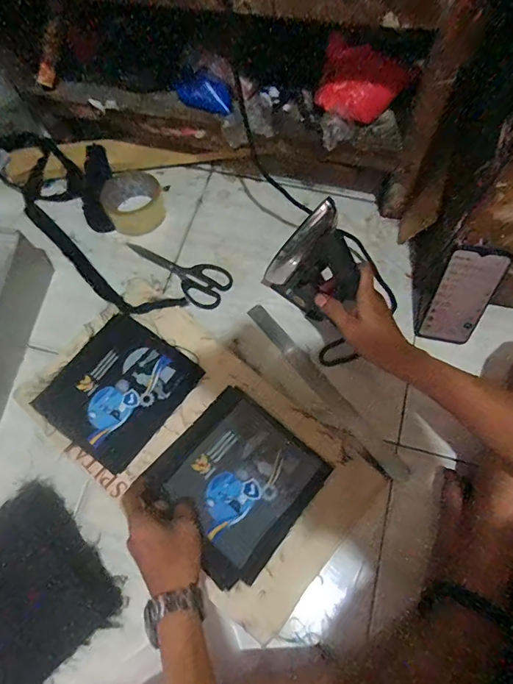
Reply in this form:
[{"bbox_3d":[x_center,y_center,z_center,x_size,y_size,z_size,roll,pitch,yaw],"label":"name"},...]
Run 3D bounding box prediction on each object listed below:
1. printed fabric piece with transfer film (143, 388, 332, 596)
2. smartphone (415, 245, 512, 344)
[{"bbox_3d":[-0.026,0.171,0.531,0.176,0.036,0.183,39,75,14],"label":"printed fabric piece with transfer film"},{"bbox_3d":[0.274,-0.058,0.576,0.068,0.172,0.007,24,52,18],"label":"smartphone"}]

